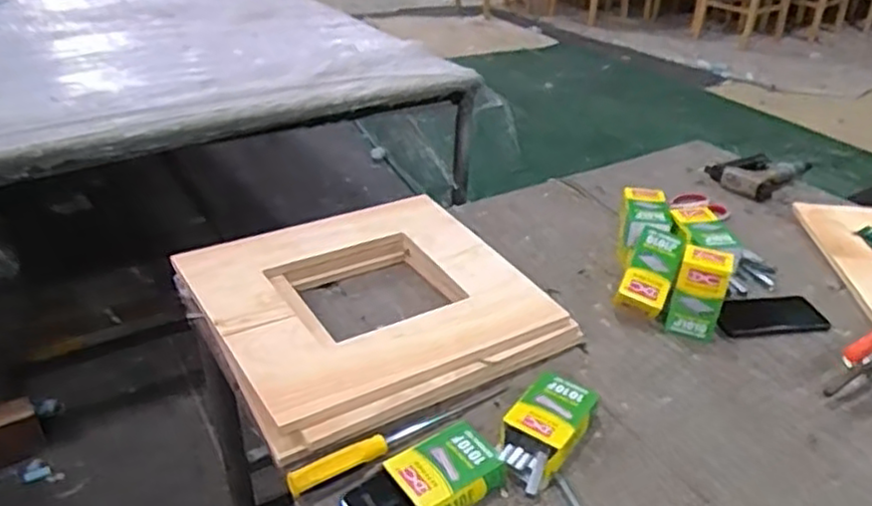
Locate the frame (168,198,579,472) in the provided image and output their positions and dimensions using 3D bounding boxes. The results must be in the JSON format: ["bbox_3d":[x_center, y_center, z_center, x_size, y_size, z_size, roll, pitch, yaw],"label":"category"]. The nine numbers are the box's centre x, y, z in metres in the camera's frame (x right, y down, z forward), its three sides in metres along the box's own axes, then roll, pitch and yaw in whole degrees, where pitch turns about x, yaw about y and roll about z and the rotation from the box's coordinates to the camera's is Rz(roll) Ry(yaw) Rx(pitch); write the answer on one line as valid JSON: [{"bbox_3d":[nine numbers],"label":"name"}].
[{"bbox_3d":[-0.099,0.067,0.999,0.429,0.055,0.428,-16,36,-28],"label":"frame"}]

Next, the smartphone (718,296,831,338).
[{"bbox_3d":[0.499,0.091,1.043,0.180,0.017,0.078,-5,32,-12],"label":"smartphone"}]

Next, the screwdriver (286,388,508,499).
[{"bbox_3d":[-0.037,0.199,0.798,0.287,0.022,0.025,-20,38,-32],"label":"screwdriver"}]

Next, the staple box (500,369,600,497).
[{"bbox_3d":[0.124,0.204,0.807,0.079,0.036,0.165,22,36,28],"label":"staple box"}]

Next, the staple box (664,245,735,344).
[{"bbox_3d":[0.371,0.057,0.986,0.067,0.124,0.058,13,33,17],"label":"staple box"}]

